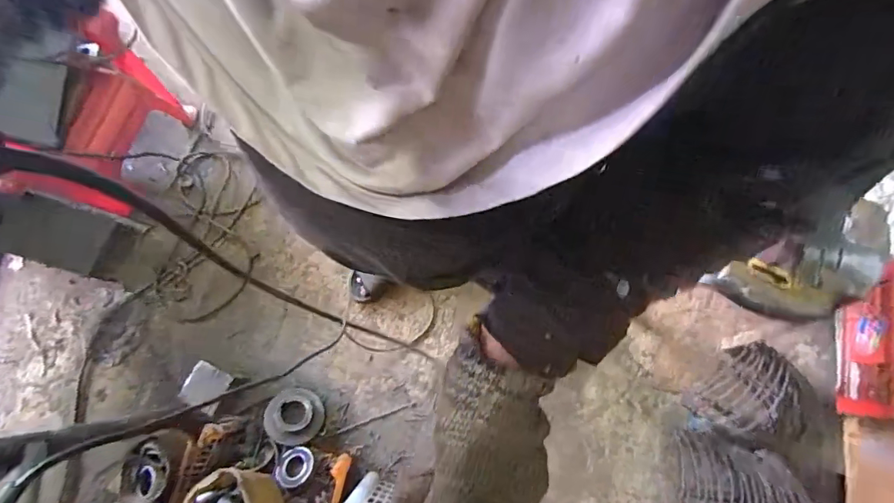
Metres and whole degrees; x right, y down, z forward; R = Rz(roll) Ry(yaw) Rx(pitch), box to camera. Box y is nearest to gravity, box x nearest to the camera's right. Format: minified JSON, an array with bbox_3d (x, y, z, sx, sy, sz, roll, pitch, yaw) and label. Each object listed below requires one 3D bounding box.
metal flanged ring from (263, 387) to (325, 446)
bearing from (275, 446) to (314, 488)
[{"bbox_3d":[-0.366,0.400,1.154,0.136,0.065,0.129,6,75,-23],"label":"metal flanged ring"},{"bbox_3d":[-0.356,0.504,1.115,0.087,0.020,0.087,4,63,19],"label":"bearing"}]

